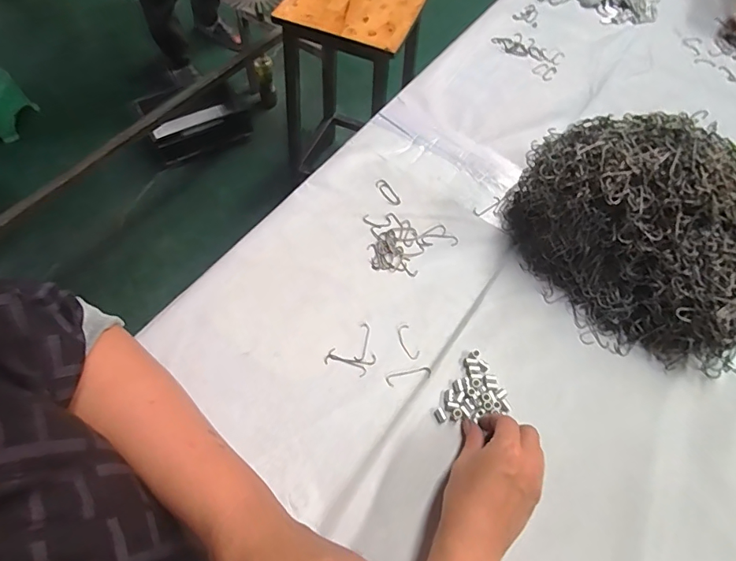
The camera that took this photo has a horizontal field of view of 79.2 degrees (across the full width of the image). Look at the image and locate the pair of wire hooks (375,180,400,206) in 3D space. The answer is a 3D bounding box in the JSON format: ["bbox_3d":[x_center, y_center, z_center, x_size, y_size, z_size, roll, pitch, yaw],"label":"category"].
[{"bbox_3d":[0.025,-0.108,0.548,0.017,0.004,0.042,-27,66,-18],"label":"pair of wire hooks"}]

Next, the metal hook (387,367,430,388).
[{"bbox_3d":[0.041,0.095,0.440,0.044,0.004,0.011,-10,62,-10],"label":"metal hook"}]

